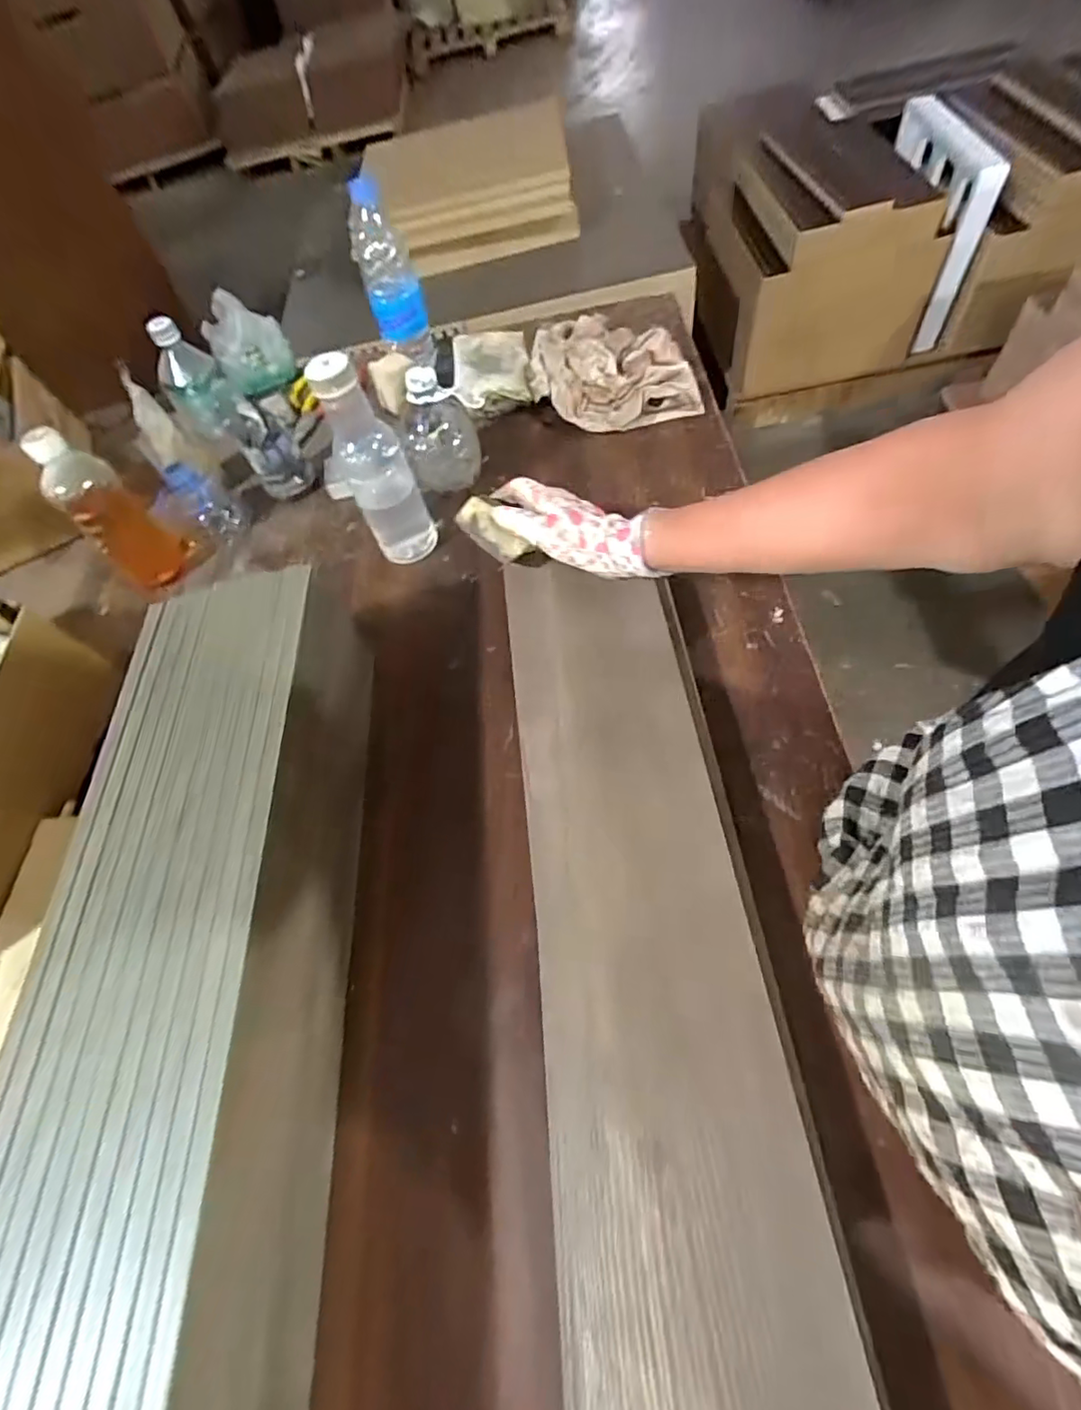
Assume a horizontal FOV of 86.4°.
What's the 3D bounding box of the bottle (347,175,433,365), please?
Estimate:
[{"bbox_3d":[-0.198,-0.559,0.762,0.070,0.200,0.075,-19,60,1],"label":"bottle"}]

